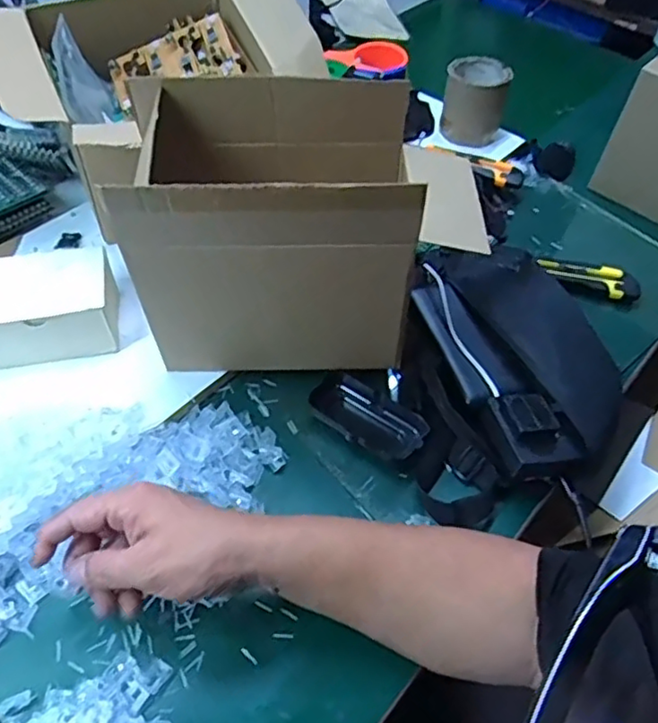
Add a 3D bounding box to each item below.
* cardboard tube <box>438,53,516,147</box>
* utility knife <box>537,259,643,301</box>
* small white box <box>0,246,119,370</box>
[{"bbox_3d":[0.197,-0.357,0.854,0.088,0.082,0.072,31,56,20],"label":"cardboard tube"},{"bbox_3d":[0.302,-0.096,0.722,0.110,0.016,0.037,17,52,9],"label":"utility knife"},{"bbox_3d":[-0.270,-0.054,0.598,0.133,0.060,0.097,-11,53,-12],"label":"small white box"}]

